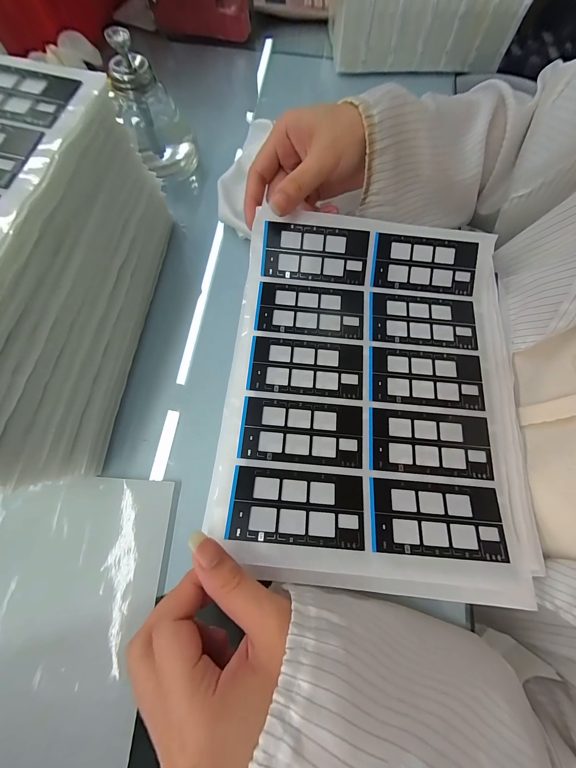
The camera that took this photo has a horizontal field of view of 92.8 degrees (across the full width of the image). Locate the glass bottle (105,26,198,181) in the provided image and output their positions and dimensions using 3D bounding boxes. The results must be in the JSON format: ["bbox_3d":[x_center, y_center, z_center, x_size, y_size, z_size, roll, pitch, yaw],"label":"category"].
[{"bbox_3d":[-0.135,-0.264,0.272,0.065,0.091,0.057,-18,76,-6],"label":"glass bottle"}]

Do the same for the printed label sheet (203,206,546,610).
[{"bbox_3d":[0.067,-0.001,0.210,0.225,0.026,0.268,7,73,0],"label":"printed label sheet"}]

